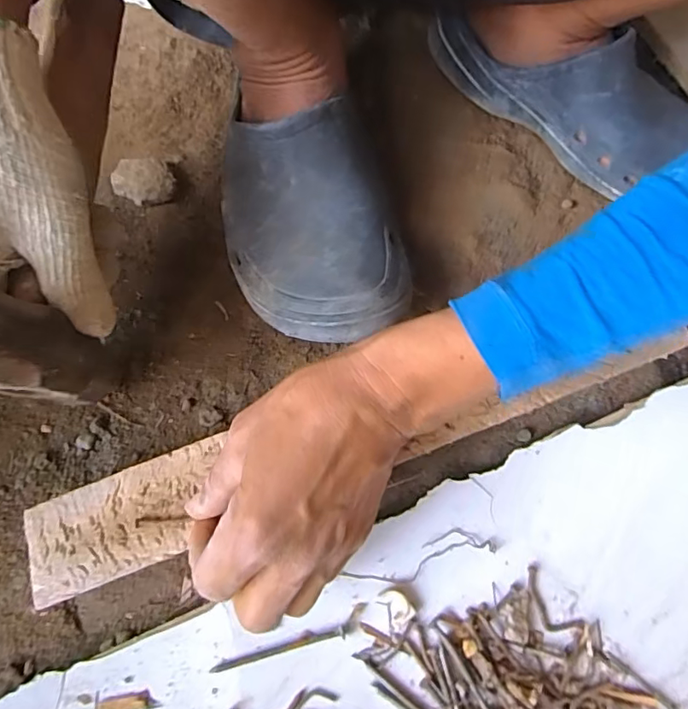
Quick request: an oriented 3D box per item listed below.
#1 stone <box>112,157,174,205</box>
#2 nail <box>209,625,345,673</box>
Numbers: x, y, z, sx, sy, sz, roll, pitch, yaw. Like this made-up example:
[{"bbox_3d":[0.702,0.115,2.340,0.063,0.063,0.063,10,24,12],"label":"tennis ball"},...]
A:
[{"bbox_3d":[-0.151,-0.130,0.394,0.041,0.016,0.037,-15,73,-2],"label":"stone"},{"bbox_3d":[-0.036,0.163,0.288,0.074,0.004,0.006,-14,72,-2],"label":"nail"}]

